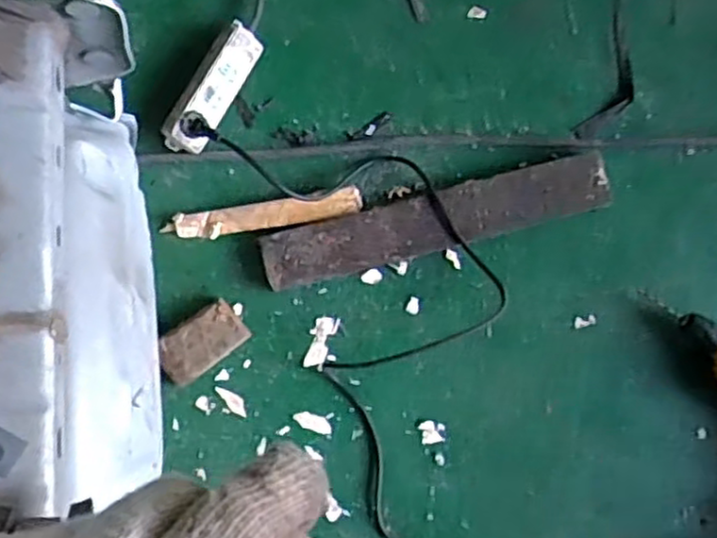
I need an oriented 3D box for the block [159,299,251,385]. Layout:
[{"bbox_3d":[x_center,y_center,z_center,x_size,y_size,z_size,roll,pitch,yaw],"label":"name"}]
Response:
[{"bbox_3d":[-0.199,0.094,0.929,0.110,0.034,0.062,-37,86,-4],"label":"block"}]

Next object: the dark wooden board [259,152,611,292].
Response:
[{"bbox_3d":[0.109,-0.064,0.966,0.471,0.044,0.079,-16,85,-3],"label":"dark wooden board"}]

